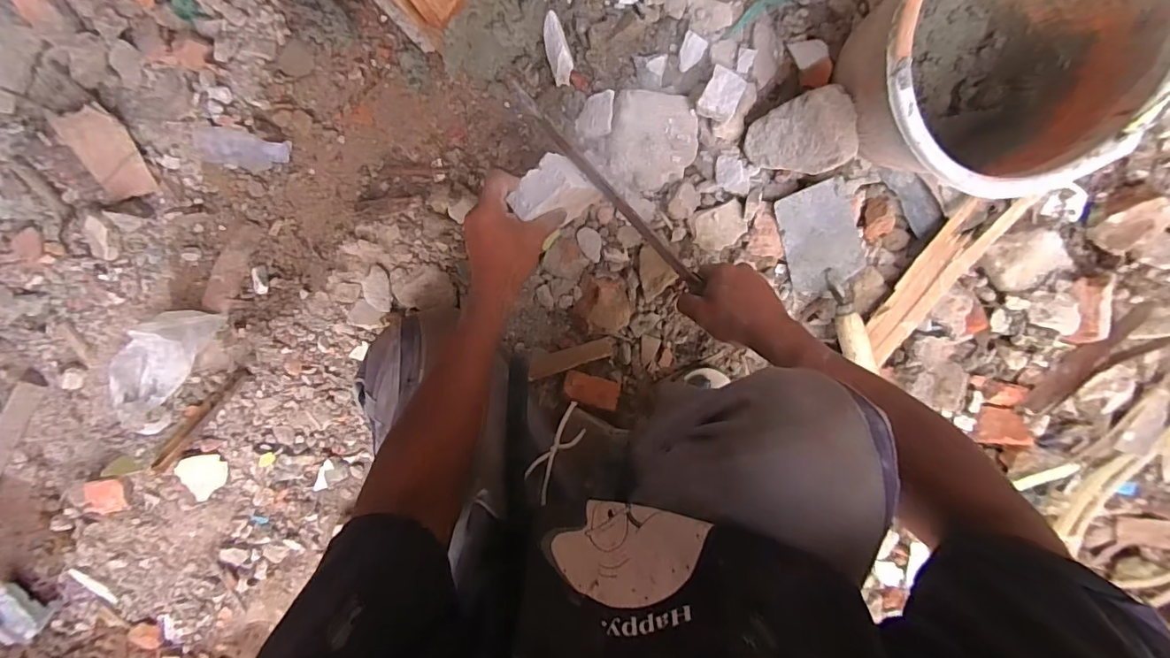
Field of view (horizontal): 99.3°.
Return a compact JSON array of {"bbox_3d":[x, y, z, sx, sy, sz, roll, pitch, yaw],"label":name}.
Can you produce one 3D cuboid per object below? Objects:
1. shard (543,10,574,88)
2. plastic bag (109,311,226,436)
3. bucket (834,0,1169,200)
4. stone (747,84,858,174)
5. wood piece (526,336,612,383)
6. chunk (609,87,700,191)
[{"bbox_3d":[-0.032,-0.324,0.576,0.026,0.034,0.069,-18,97,5],"label":"shard"},{"bbox_3d":[-0.609,0.054,0.681,0.114,0.059,0.202,29,99,-1],"label":"plastic bag"},{"bbox_3d":[0.393,-0.267,0.494,0.237,0.249,0.276,33,99,-2],"label":"bucket"},{"bbox_3d":[0.243,-0.215,0.564,0.032,0.117,0.085,-36,108,-35],"label":"stone"},{"bbox_3d":[-0.020,0.039,0.682,0.120,0.013,0.032,-16,97,5],"label":"wood piece"},{"bbox_3d":[0.082,-0.222,0.590,0.104,0.027,0.106,-6,113,-14],"label":"chunk"}]

